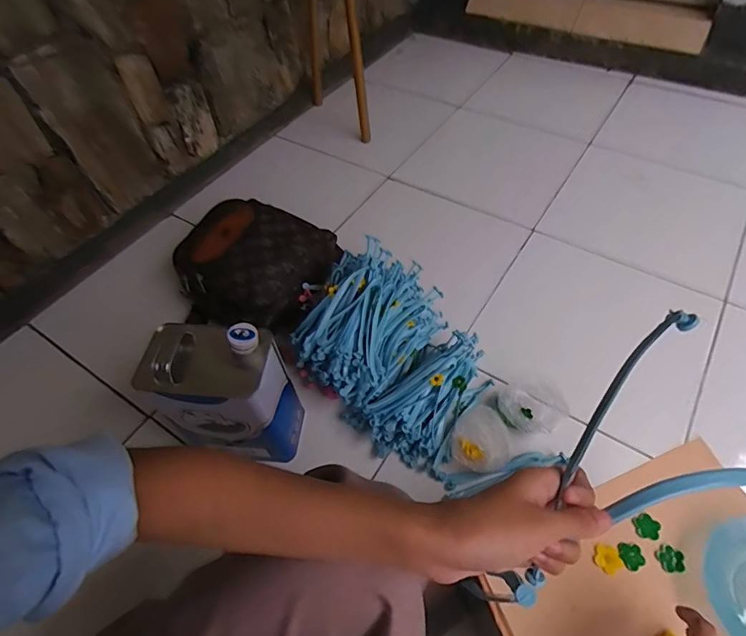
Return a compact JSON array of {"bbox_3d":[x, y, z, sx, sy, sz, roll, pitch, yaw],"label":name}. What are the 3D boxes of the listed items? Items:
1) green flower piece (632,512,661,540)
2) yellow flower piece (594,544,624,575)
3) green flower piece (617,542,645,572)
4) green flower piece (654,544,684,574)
[{"bbox_3d":[0.270,0.204,0.439,0.024,0.004,0.023,-2,53,2],"label":"green flower piece"},{"bbox_3d":[0.223,0.228,0.423,0.024,0.004,0.025,8,55,10],"label":"yellow flower piece"},{"bbox_3d":[0.246,0.225,0.425,0.022,0.004,0.024,-2,53,2],"label":"green flower piece"},{"bbox_3d":[0.280,0.227,0.421,0.024,0.004,0.024,-2,53,2],"label":"green flower piece"}]

